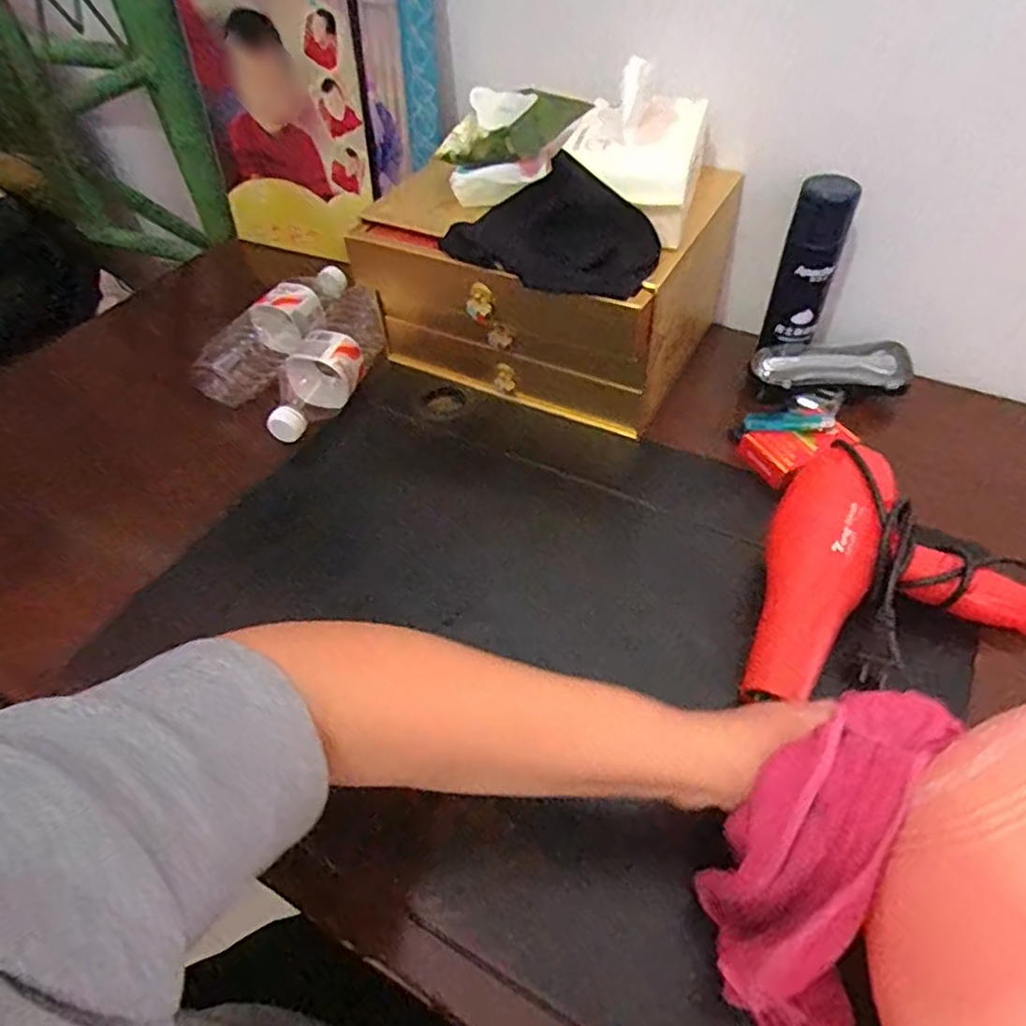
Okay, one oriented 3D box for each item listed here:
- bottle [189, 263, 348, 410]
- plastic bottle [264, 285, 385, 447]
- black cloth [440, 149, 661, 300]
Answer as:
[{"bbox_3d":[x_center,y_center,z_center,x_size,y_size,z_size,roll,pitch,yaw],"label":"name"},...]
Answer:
[{"bbox_3d":[-0.257,-0.204,0.750,0.065,0.057,0.231,23,55,21],"label":"bottle"},{"bbox_3d":[-0.197,-0.151,0.700,0.074,0.055,0.201,11,52,13],"label":"plastic bottle"},{"bbox_3d":[0.025,-0.234,0.556,0.182,0.068,0.073,25,56,23],"label":"black cloth"}]

